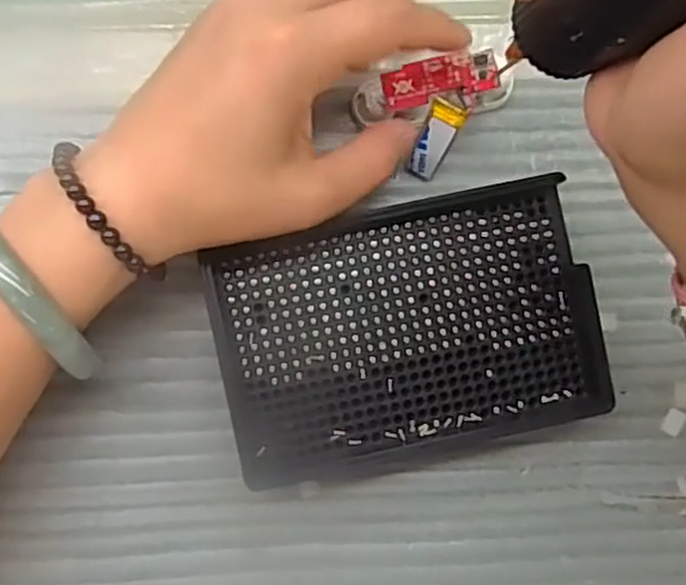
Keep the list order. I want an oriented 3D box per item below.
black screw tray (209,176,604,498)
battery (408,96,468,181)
[{"bbox_3d":[0.024,0.014,0.280,0.138,0.023,0.091,-12,90,-3],"label":"black screw tray"},{"bbox_3d":[0.034,-0.056,0.278,0.013,0.036,0.005,20,45,-3],"label":"battery"}]

